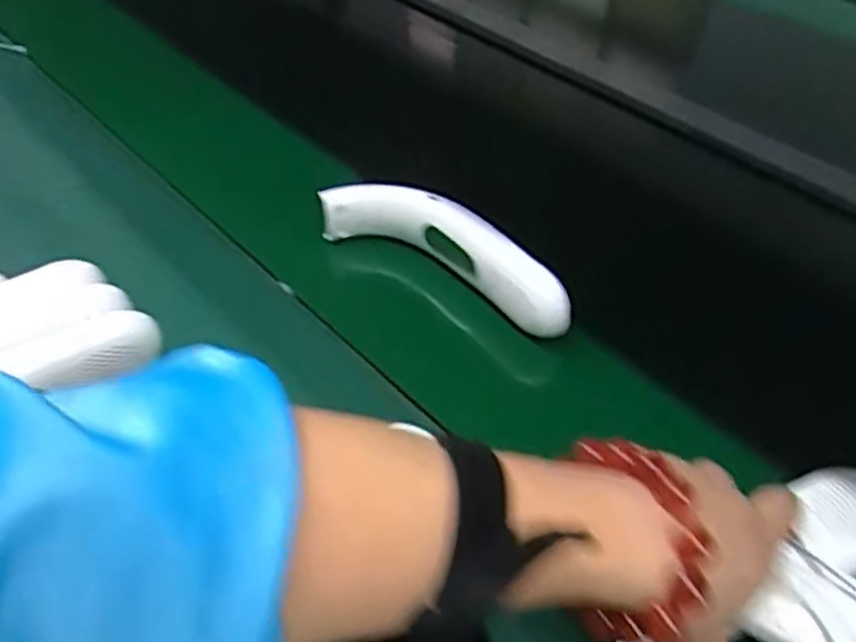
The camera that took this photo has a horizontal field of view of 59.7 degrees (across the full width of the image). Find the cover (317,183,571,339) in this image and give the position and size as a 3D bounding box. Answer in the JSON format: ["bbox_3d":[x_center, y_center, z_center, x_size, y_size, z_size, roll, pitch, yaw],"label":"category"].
[{"bbox_3d":[0.013,-0.055,0.536,0.203,0.045,0.051,28,51,25],"label":"cover"}]

